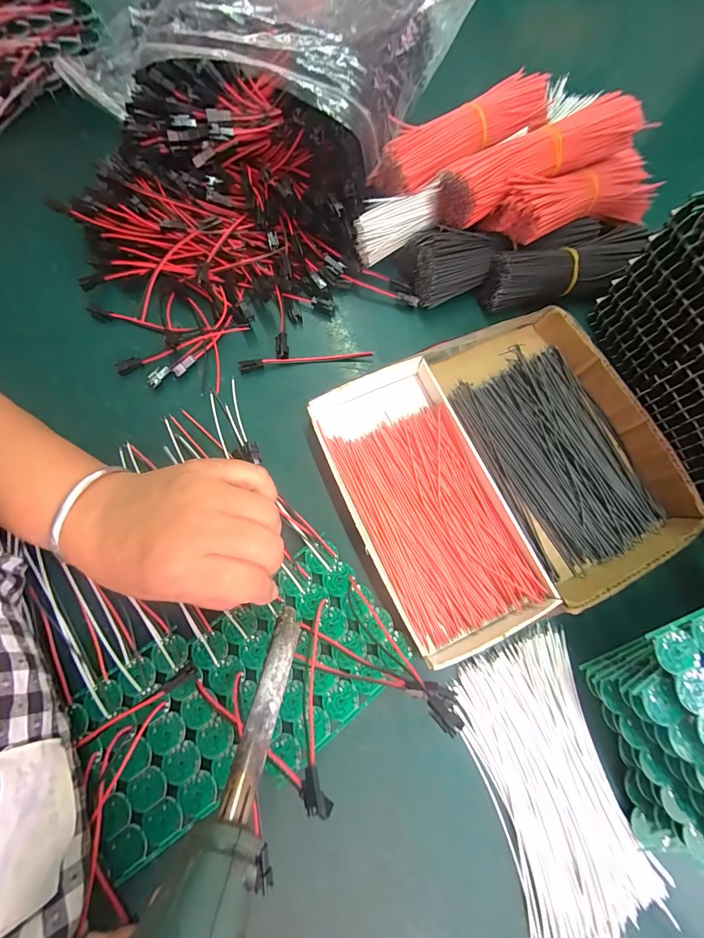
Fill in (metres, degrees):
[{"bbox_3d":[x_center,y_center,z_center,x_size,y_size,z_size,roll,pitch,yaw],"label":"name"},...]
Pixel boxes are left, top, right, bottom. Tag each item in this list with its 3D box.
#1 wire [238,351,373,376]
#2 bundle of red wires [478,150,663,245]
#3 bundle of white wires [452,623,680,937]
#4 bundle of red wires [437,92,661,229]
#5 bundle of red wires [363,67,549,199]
[{"bbox_3d":[-0.036,-0.084,0.292,0.101,0.011,0.007,-8,75,-3],"label":"wire"},{"bbox_3d":[0.174,-0.200,0.283,0.154,0.036,0.033,-21,76,-18],"label":"bundle of red wires"},{"bbox_3d":[0.119,0.185,0.219,0.078,0.006,0.156,-17,76,-5],"label":"bundle of white wires"},{"bbox_3d":[0.131,-0.216,0.262,0.150,0.027,0.031,-25,75,-6],"label":"bundle of red wires"},{"bbox_3d":[0.086,-0.253,0.294,0.148,0.042,0.038,-34,76,-9],"label":"bundle of red wires"}]

